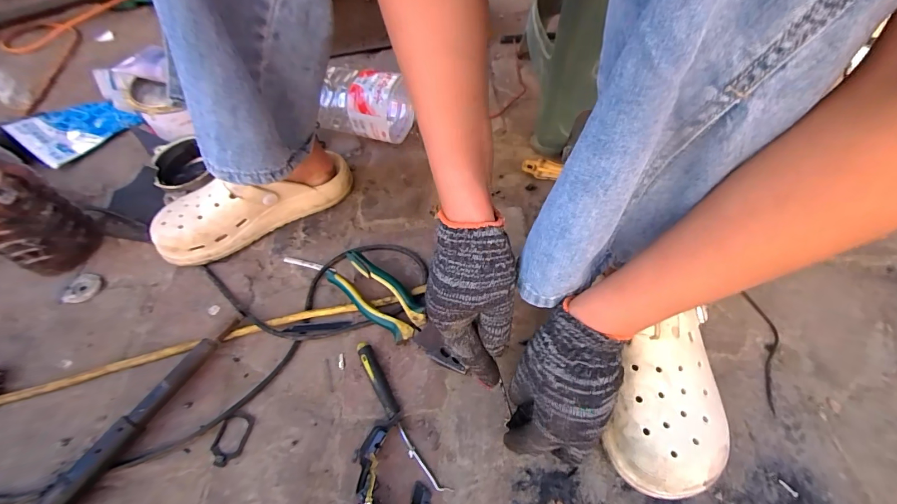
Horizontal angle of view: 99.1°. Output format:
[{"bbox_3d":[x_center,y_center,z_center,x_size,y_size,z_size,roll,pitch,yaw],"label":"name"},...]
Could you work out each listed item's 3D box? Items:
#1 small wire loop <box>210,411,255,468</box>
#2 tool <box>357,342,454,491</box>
[{"bbox_3d":[-0.213,0.183,0.376,0.034,0.004,0.049,6,56,9],"label":"small wire loop"},{"bbox_3d":[-0.051,0.159,0.377,0.018,0.016,0.162,-31,58,-17],"label":"tool"}]

